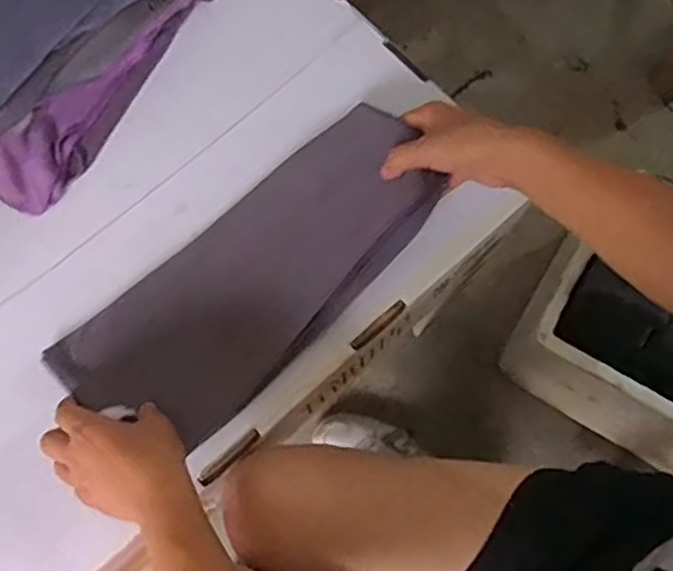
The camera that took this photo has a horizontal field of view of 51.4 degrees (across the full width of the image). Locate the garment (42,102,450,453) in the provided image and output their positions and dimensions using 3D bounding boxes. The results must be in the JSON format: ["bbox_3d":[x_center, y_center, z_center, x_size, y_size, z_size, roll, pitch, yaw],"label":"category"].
[{"bbox_3d":[-0.065,0.000,0.624,0.343,0.075,0.131,-39,76,-2],"label":"garment"}]

